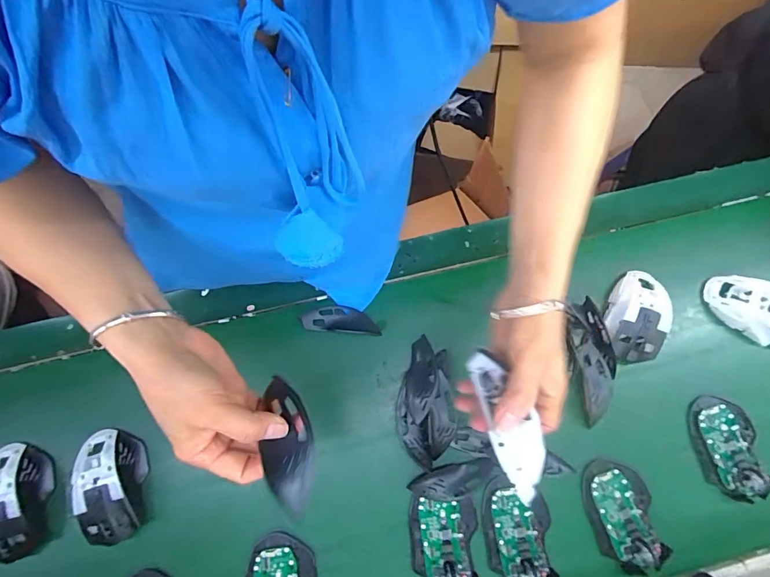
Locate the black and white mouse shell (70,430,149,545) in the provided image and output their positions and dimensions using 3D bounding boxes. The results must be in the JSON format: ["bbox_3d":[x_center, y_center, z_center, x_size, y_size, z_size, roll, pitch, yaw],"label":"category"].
[{"bbox_3d":[-0.301,0.217,0.466,0.063,0.044,0.116,-16,74,-6],"label":"black and white mouse shell"}]

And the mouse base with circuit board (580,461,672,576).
[{"bbox_3d":[0.268,0.257,0.471,0.074,0.018,0.112,-8,73,-4],"label":"mouse base with circuit board"}]

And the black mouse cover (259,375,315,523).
[{"bbox_3d":[-0.068,0.105,0.294,0.033,0.016,0.094,-15,55,-4],"label":"black mouse cover"}]

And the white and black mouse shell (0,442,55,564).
[{"bbox_3d":[-0.405,0.230,0.452,0.060,0.034,0.116,-13,74,-6],"label":"white and black mouse shell"}]

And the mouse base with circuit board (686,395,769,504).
[{"bbox_3d":[0.398,0.184,0.486,0.069,0.017,0.113,-9,73,-4],"label":"mouse base with circuit board"}]

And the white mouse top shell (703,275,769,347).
[{"bbox_3d":[0.466,0.025,0.527,0.111,0.035,0.062,36,75,9],"label":"white mouse top shell"}]

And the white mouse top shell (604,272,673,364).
[{"bbox_3d":[0.310,0.034,0.523,0.069,0.036,0.119,14,73,3],"label":"white mouse top shell"}]

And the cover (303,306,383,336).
[{"bbox_3d":[-0.053,0.039,0.523,0.095,0.014,0.032,5,73,0],"label":"cover"}]

